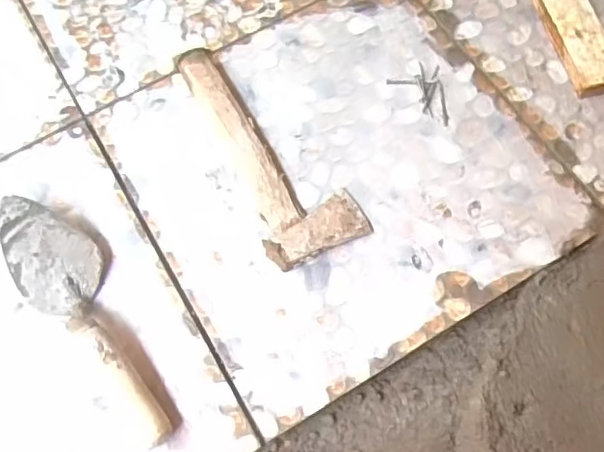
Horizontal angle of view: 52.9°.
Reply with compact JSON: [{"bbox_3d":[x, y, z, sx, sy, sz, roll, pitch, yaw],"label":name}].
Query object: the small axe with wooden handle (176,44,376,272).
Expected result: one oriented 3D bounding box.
[{"bbox_3d":[-0.032,-0.086,0.638,0.103,0.034,0.262,-24,69,-8],"label":"small axe with wooden handle"}]

